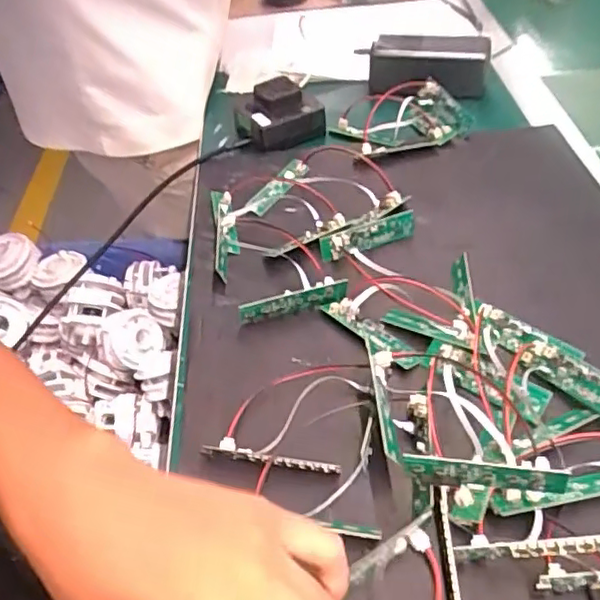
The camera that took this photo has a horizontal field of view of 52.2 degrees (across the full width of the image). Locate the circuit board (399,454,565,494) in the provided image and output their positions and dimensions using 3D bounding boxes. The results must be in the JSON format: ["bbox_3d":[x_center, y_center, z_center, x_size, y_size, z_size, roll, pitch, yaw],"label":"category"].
[{"bbox_3d":[0.094,0.091,0.319,0.081,0.021,0.007,8,47,14],"label":"circuit board"}]

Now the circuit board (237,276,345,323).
[{"bbox_3d":[-0.005,0.001,0.447,0.078,0.021,0.011,-14,47,-6],"label":"circuit board"}]

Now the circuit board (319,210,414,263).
[{"bbox_3d":[0.054,-0.050,0.486,0.078,0.024,0.012,-18,47,-10],"label":"circuit board"}]

